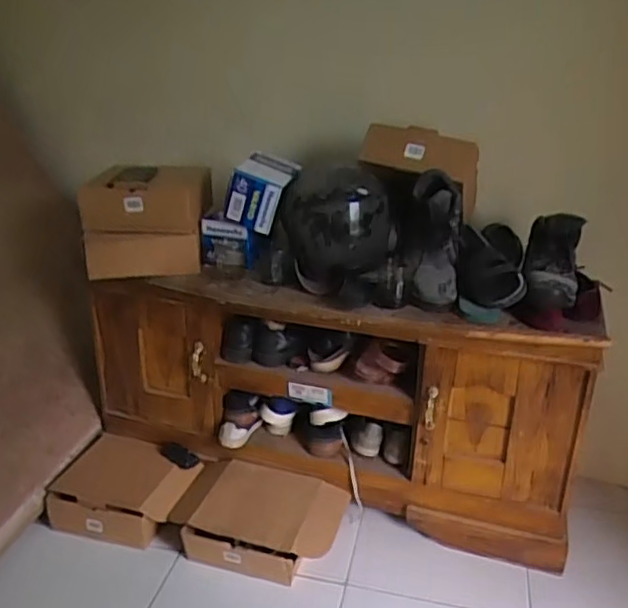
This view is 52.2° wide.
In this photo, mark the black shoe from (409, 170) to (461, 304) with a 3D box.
[{"bbox_3d":[0.259,-0.141,1.406,0.107,0.287,0.146,-1,3,-10],"label":"black shoe"}]

